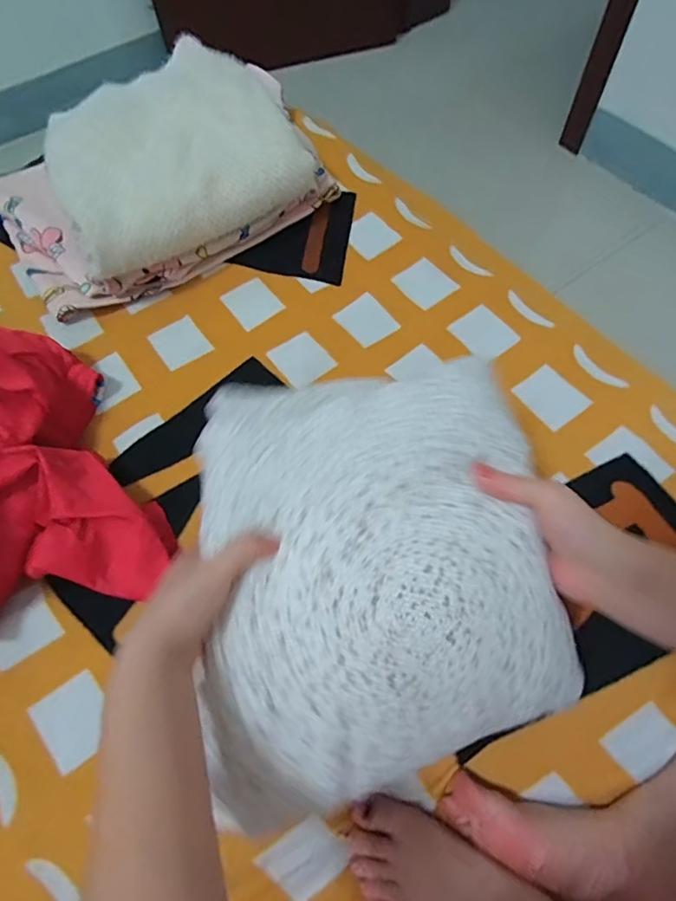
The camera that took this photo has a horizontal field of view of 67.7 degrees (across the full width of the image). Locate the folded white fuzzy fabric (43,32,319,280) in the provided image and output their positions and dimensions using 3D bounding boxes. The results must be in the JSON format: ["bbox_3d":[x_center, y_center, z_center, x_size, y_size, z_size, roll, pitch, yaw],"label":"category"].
[{"bbox_3d":[-0.207,-0.367,0.625,0.286,0.094,0.236,-30,66,-12],"label":"folded white fuzzy fabric"}]

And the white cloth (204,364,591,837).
[{"bbox_3d":[0.024,0.073,0.357,0.247,0.089,0.280,-13,64,-5],"label":"white cloth"}]

